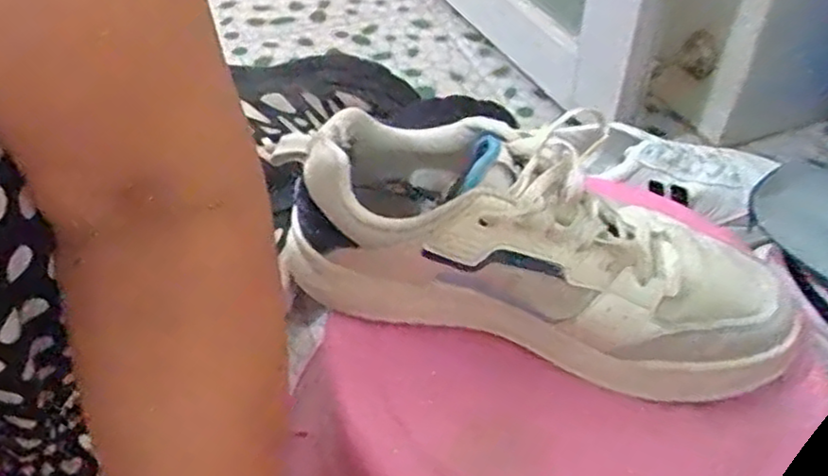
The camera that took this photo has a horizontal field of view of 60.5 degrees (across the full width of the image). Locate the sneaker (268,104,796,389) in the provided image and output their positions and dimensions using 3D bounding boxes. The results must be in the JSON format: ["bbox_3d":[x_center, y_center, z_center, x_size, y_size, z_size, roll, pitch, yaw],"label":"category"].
[{"bbox_3d":[0.070,0.001,0.407,0.276,0.096,0.100,12,47,10],"label":"sneaker"}]

